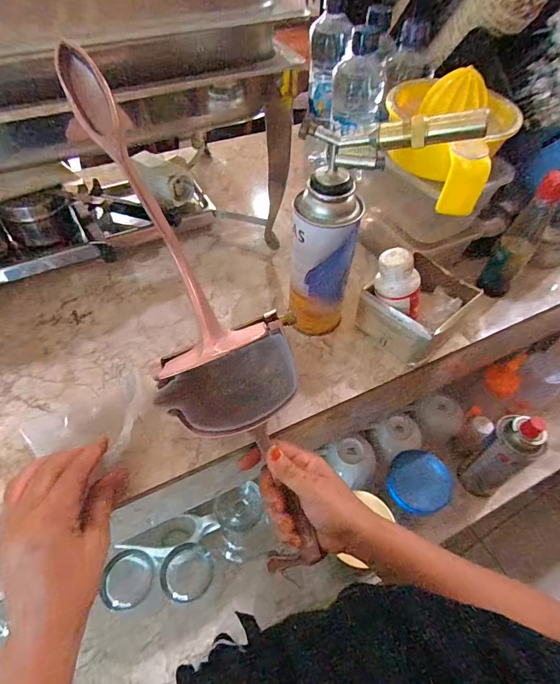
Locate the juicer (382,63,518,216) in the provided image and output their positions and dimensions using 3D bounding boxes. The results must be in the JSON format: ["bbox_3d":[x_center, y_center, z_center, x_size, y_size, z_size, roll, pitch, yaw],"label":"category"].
[{"bbox_3d":[0.177,-0.210,0.399,0.123,0.085,0.147,13,53,8],"label":"juicer"}]

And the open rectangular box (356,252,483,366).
[{"bbox_3d":[0.155,-0.034,0.452,0.105,0.074,0.090,-31,59,-23],"label":"open rectangular box"}]

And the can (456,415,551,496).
[{"bbox_3d":[0.331,0.172,0.588,0.050,0.184,0.063,-32,60,-24],"label":"can"}]

